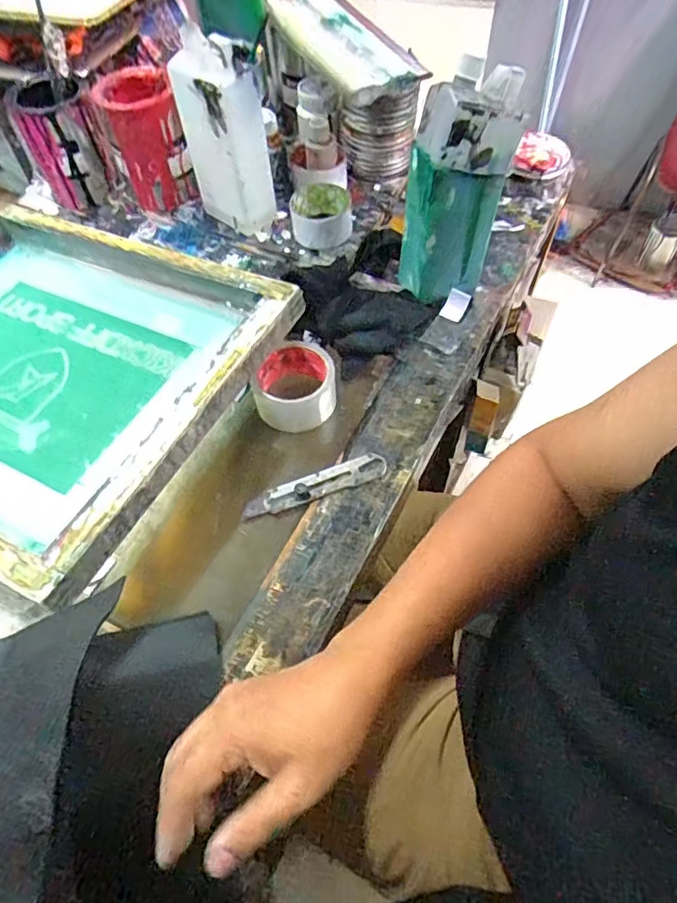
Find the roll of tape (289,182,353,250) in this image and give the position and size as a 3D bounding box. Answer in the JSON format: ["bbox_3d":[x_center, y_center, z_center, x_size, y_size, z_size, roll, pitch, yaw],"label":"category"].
[{"bbox_3d":[-0.024,-0.321,0.744,0.085,0.045,0.086,-1,58,2],"label":"roll of tape"}]

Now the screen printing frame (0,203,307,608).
[{"bbox_3d":[-0.350,-0.105,0.611,0.498,0.064,0.400,20,62,22],"label":"screen printing frame"}]

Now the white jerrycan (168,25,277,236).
[{"bbox_3d":[-0.141,-0.403,0.695,0.095,0.232,0.075,31,64,21],"label":"white jerrycan"}]

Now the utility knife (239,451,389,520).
[{"bbox_3d":[-0.024,0.035,0.561,0.153,0.008,0.030,-19,59,-10],"label":"utility knife"}]

